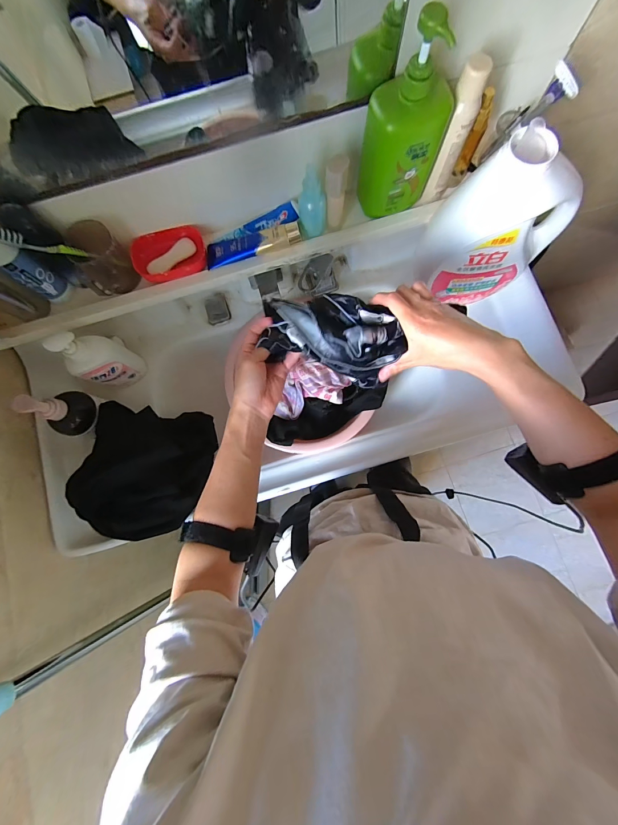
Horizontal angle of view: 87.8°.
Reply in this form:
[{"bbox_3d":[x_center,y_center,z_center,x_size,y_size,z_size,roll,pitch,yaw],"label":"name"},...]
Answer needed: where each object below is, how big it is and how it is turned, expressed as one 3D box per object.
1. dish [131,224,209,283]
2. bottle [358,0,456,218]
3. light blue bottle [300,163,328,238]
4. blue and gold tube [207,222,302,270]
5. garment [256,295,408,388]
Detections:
[{"bbox_3d":[-0.228,-0.261,0.531,0.114,0.030,0.081,-23,80,-3],"label":"dish"},{"bbox_3d":[0.128,-0.376,0.431,0.104,0.216,0.063,-3,80,0],"label":"bottle"},{"bbox_3d":[0.008,-0.317,0.489,0.036,0.103,0.029,-31,81,-4],"label":"light blue bottle"},{"bbox_3d":[-0.093,-0.277,0.520,0.154,0.034,0.044,-12,80,-1],"label":"blue and gold tube"},{"bbox_3d":[0.028,-0.098,0.405,0.167,0.079,0.083,12,80,3],"label":"garment"}]

